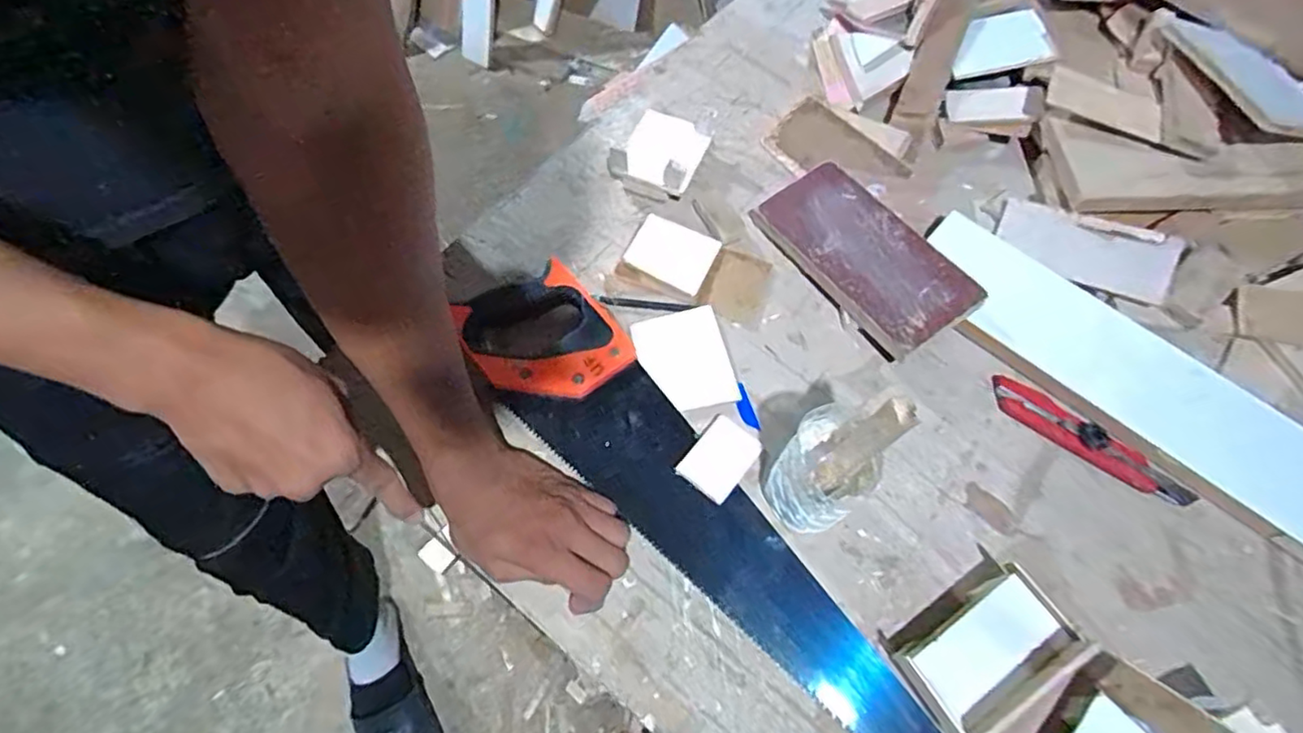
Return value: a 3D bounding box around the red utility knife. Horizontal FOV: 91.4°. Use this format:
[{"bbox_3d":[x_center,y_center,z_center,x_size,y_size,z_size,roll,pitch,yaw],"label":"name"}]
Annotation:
[{"bbox_3d":[0.351,0.060,0.514,0.157,0.015,0.027,36,65,16],"label":"red utility knife"}]

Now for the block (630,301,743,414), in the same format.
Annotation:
[{"bbox_3d":[0.028,-0.007,0.535,0.074,0.011,0.087,-12,62,-10],"label":"block"}]

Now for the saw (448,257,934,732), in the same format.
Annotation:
[{"bbox_3d":[0.027,0.112,0.471,0.105,0.031,0.500,-35,68,-20],"label":"saw"}]

